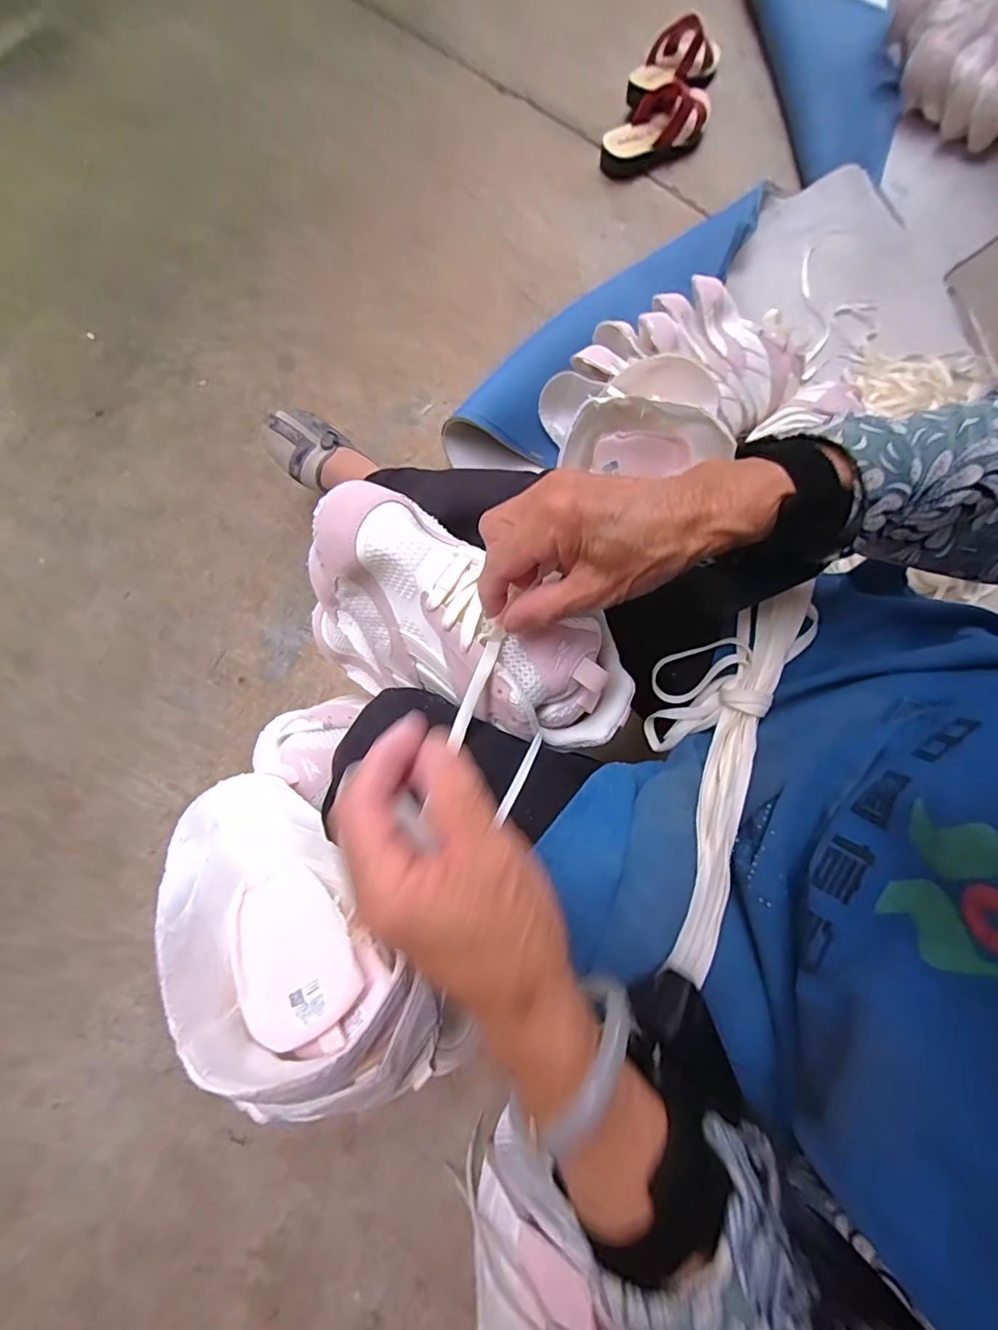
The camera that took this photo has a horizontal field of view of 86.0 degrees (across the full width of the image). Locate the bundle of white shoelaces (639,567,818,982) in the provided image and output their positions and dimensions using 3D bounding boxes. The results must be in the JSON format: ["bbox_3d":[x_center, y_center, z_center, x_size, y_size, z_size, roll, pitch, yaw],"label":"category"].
[{"bbox_3d":[0.134,0.051,0.358,0.077,0.073,0.272,24,78,0],"label":"bundle of white shoelaces"}]

